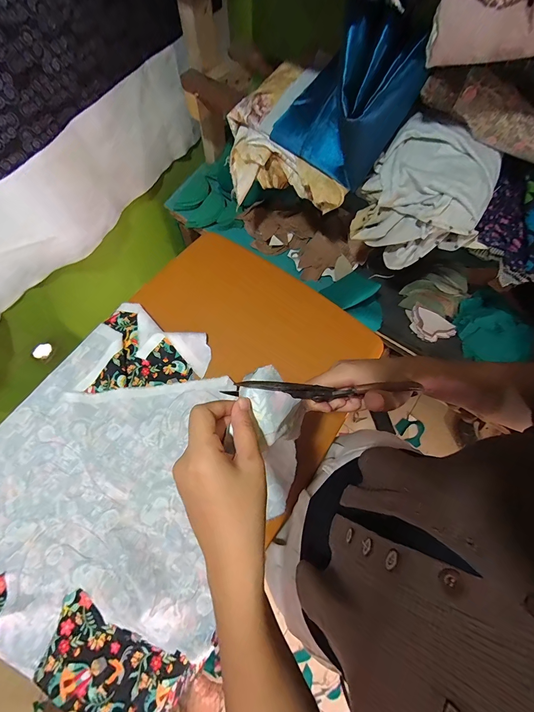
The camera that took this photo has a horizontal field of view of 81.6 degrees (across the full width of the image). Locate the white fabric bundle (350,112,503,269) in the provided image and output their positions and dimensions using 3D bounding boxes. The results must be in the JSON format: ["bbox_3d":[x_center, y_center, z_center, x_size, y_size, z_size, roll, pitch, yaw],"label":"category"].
[{"bbox_3d":[0.262,-0.262,0.523,0.188,0.162,0.129,32,72,8],"label":"white fabric bundle"}]

